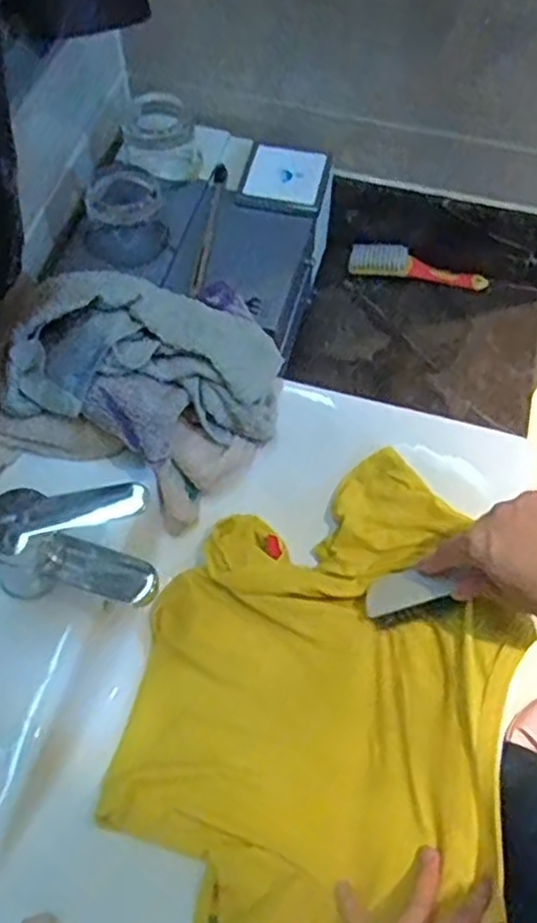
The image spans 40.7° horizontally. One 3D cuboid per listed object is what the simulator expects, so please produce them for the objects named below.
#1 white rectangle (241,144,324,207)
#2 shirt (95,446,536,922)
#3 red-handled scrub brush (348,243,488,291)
[{"bbox_3d":[0.018,-0.303,0.756,0.076,0.009,0.072,14,63,7],"label":"white rectangle"},{"bbox_3d":[0.037,0.168,0.545,0.261,0.088,0.362,16,63,8],"label":"shirt"},{"bbox_3d":[0.180,-0.235,0.866,0.162,0.029,0.029,12,62,6],"label":"red-handled scrub brush"}]

